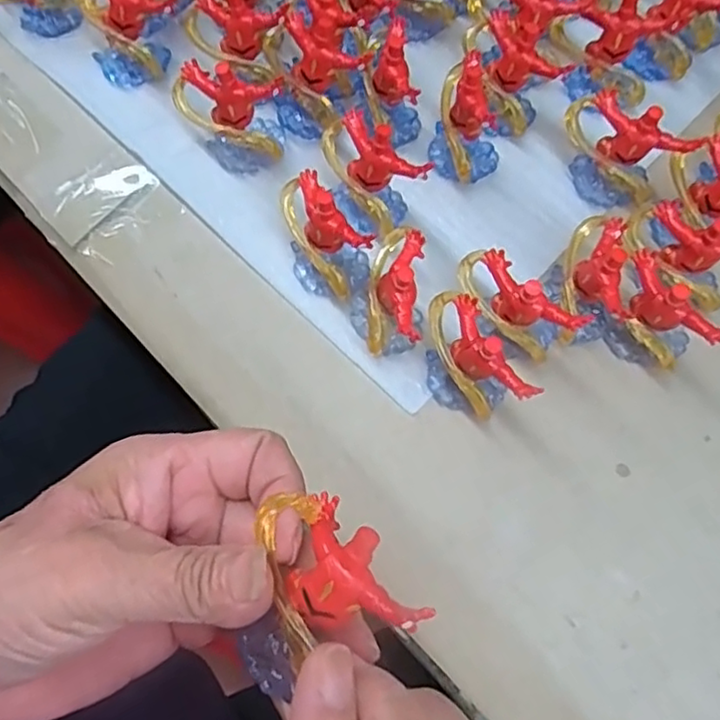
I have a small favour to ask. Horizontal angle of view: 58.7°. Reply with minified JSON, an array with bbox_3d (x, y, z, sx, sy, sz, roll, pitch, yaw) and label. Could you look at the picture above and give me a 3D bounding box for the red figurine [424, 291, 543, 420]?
[{"bbox_3d":[0.047,0.001,0.272,0.030,0.050,0.054,-41,78,-11],"label":"red figurine"}]

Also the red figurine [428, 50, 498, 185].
[{"bbox_3d":[0.052,-0.111,0.298,0.032,0.055,0.036,13,74,4],"label":"red figurine"}]

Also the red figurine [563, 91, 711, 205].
[{"bbox_3d":[0.120,-0.099,0.301,0.053,0.046,0.024,43,78,11],"label":"red figurine"}]

